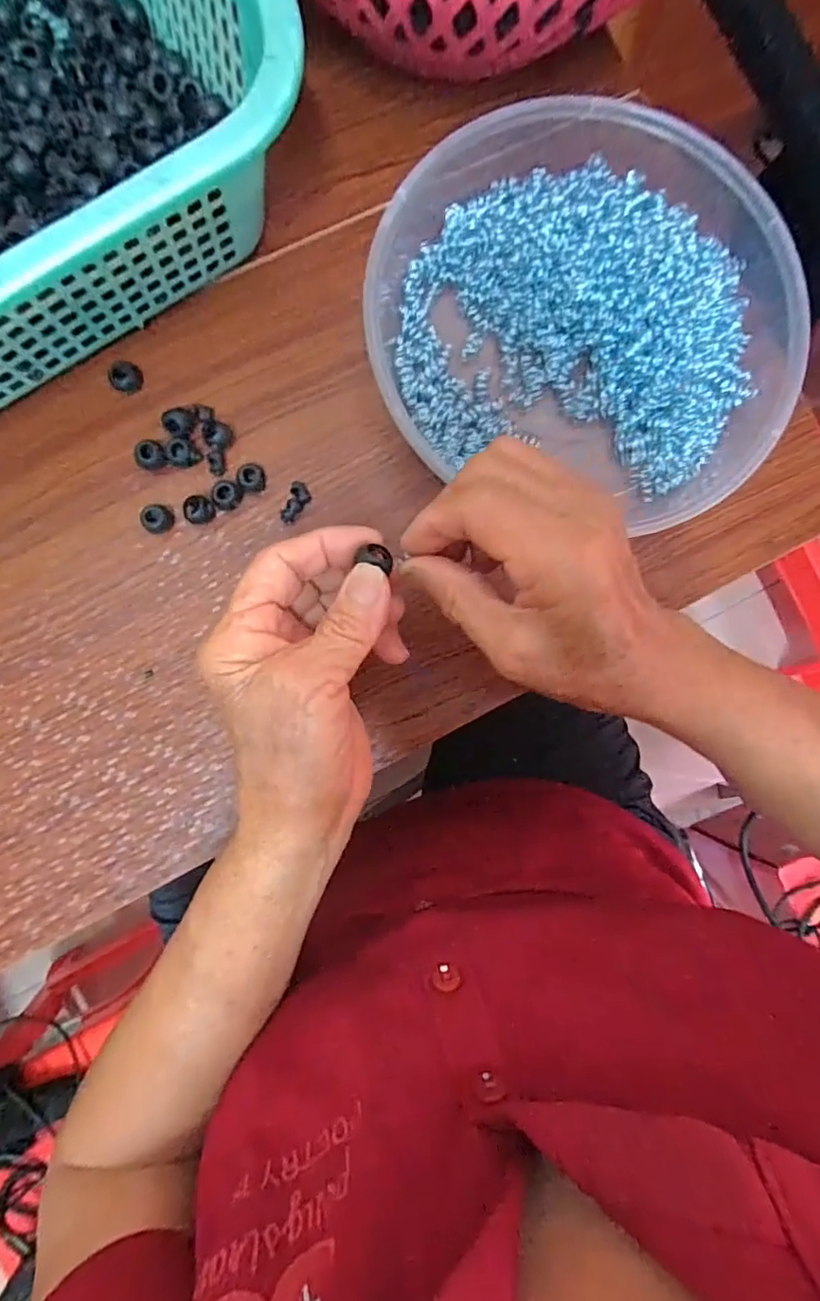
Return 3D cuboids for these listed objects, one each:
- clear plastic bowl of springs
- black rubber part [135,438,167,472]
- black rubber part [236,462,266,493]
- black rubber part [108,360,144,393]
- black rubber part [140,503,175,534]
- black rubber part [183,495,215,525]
[{"bbox_3d":[0.093,-0.180,0.316,0.228,0.053,0.216,11,87,-3],"label":"clear plastic bowl of springs"},{"bbox_3d":[-0.141,-0.106,0.309,0.018,0.010,0.016,44,83,-3],"label":"black rubber part"},{"bbox_3d":[-0.087,-0.093,0.311,0.013,0.014,0.015,12,87,-3],"label":"black rubber part"},{"bbox_3d":[-0.156,-0.150,0.311,0.016,0.010,0.014,-36,91,-4],"label":"black rubber part"},{"bbox_3d":[-0.137,-0.071,0.308,0.013,0.013,0.016,40,86,-2],"label":"black rubber part"},{"bbox_3d":[-0.113,-0.076,0.307,0.014,0.013,0.015,0,88,-4],"label":"black rubber part"}]

